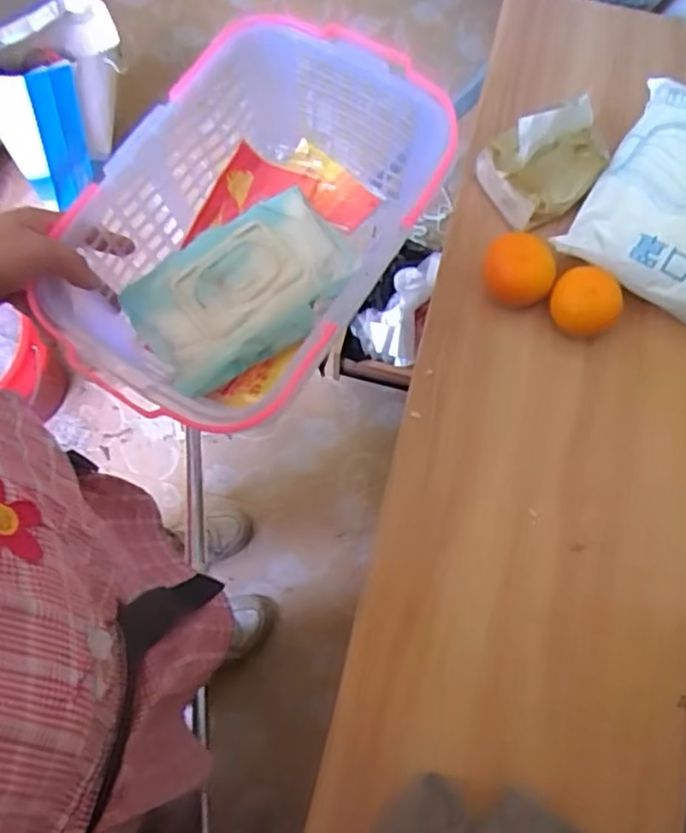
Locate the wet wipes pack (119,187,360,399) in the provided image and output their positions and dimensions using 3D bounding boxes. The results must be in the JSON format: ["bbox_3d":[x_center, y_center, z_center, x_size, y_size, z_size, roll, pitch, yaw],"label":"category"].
[{"bbox_3d":[-0.080,-0.109,0.564,0.193,0.036,0.114,-33,79,-9],"label":"wet wipes pack"}]

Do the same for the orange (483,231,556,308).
[{"bbox_3d":[0.179,-0.150,0.678,0.069,0.051,0.063,0,76,-1],"label":"orange"}]

